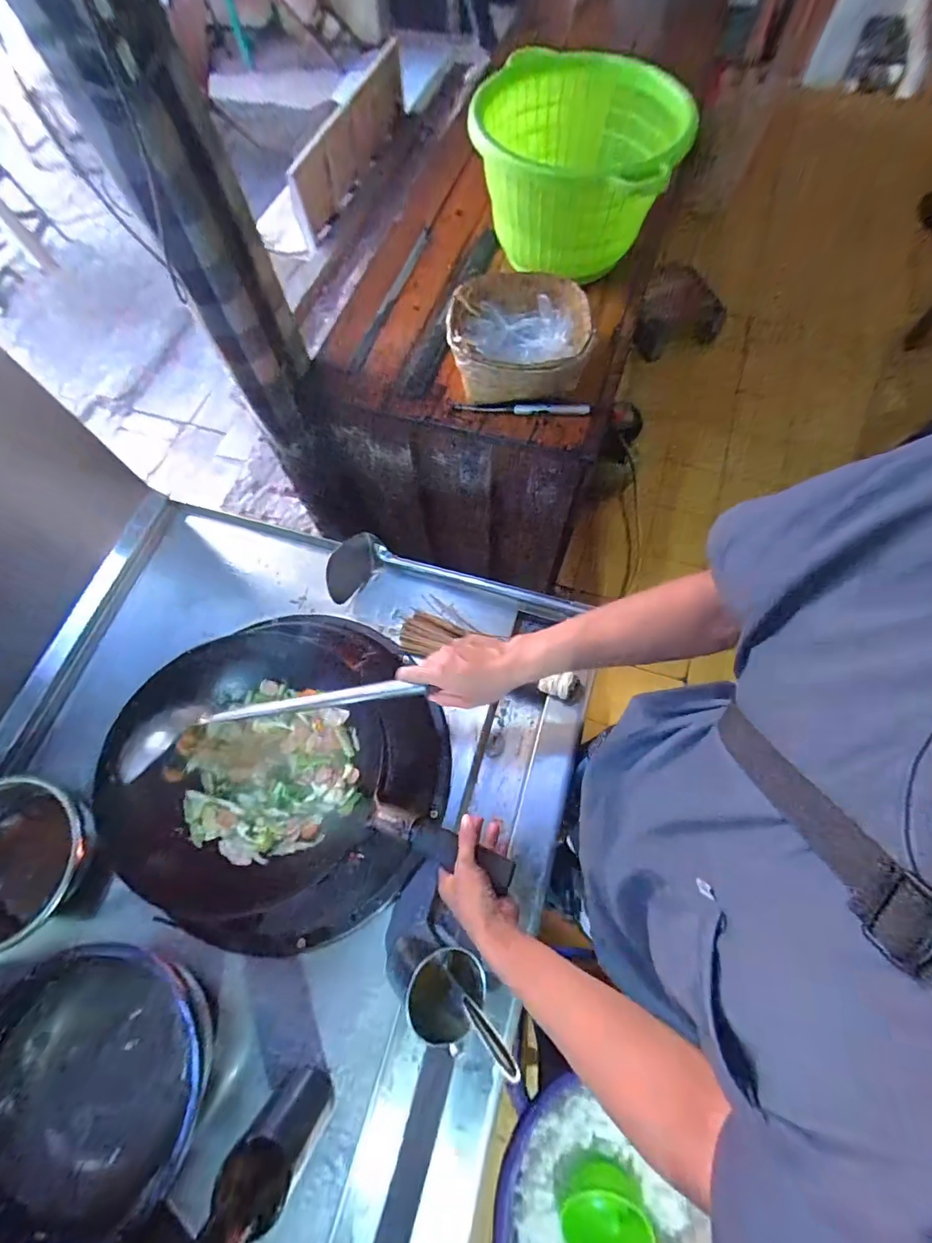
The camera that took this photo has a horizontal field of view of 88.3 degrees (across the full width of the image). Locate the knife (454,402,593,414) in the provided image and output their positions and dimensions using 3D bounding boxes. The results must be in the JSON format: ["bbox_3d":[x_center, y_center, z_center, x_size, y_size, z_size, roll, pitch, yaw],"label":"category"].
[{"bbox_3d":[0.096,-0.356,0.803,0.225,0.019,0.022,-1,69,2],"label":"knife"}]

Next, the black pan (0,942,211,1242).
[{"bbox_3d":[-0.452,0.559,0.572,0.280,0.083,0.267,-1,69,2],"label":"black pan"}]

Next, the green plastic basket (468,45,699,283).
[{"bbox_3d":[0.181,-0.760,0.828,0.344,0.217,0.351,11,70,6],"label":"green plastic basket"}]

